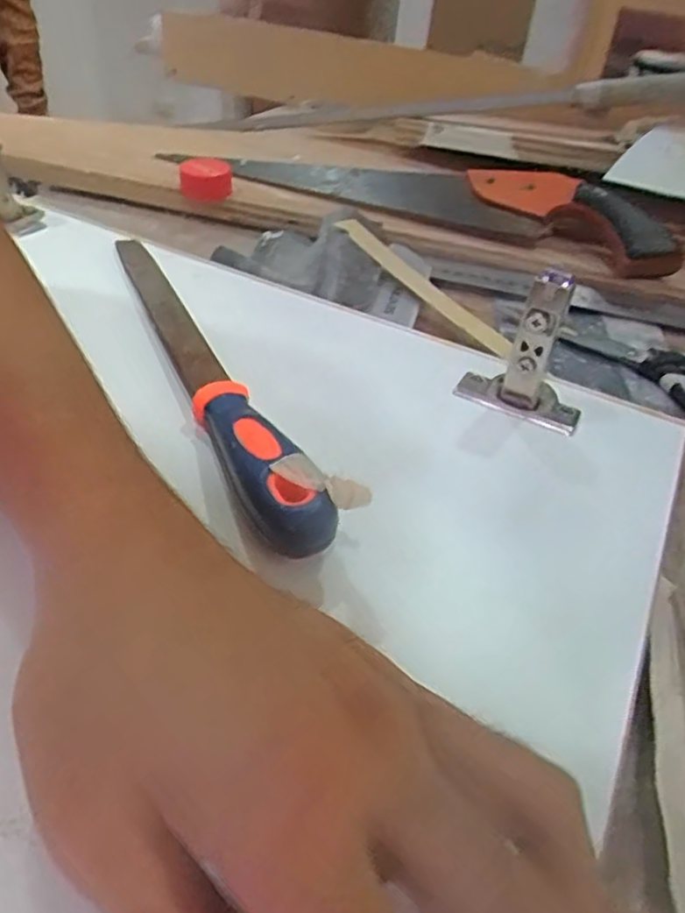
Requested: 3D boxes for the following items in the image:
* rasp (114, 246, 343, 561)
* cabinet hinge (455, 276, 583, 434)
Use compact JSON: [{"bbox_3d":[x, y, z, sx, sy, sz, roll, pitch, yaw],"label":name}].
[{"bbox_3d":[-0.074,-0.052,0.317,0.025,0.027,0.286,-14,44,-24],"label":"rasp"},{"bbox_3d":[0.090,-0.053,0.304,0.058,0.073,0.036,17,41,12],"label":"cabinet hinge"}]

